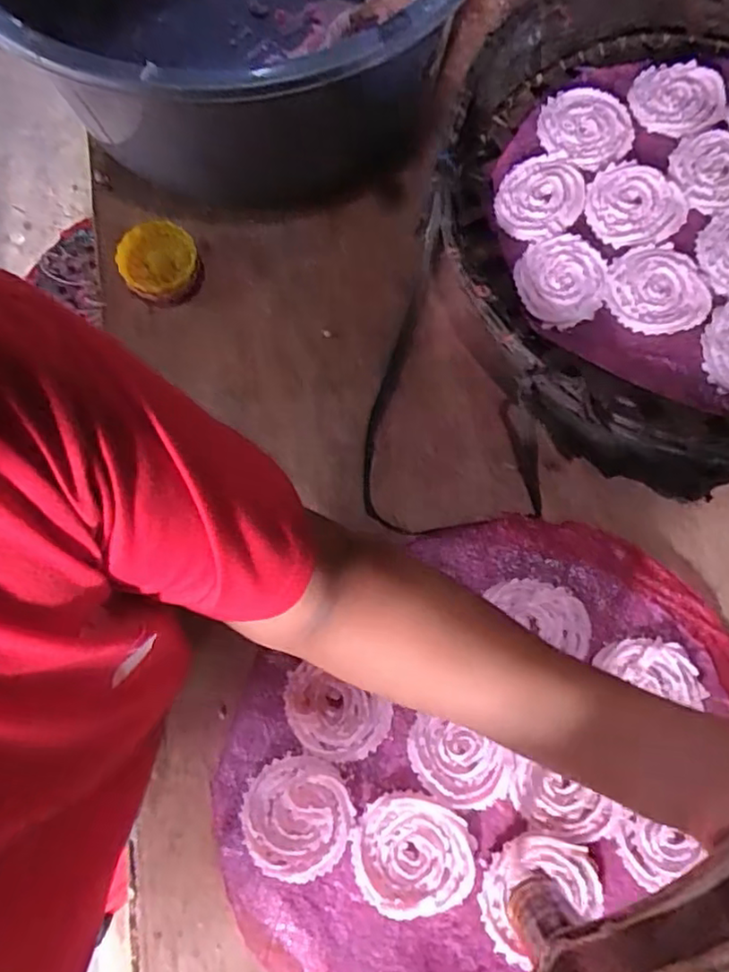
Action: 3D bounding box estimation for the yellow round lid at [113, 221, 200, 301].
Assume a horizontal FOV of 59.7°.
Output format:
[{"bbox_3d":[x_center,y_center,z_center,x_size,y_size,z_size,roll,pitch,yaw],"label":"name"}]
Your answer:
[{"bbox_3d":[-0.167,-0.181,0.519,0.059,0.032,0.055,0,74,0],"label":"yellow round lid"}]

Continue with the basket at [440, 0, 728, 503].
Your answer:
[{"bbox_3d":[0.280,-0.217,0.515,0.422,0.080,0.432,0,74,0],"label":"basket"}]

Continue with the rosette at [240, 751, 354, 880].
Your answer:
[{"bbox_3d":[-0.044,0.220,0.422,0.071,0.009,0.074,0,74,0],"label":"rosette"}]

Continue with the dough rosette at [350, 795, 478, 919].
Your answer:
[{"bbox_3d":[0.032,0.244,0.418,0.078,0.006,0.071,12,74,3],"label":"dough rosette"}]

